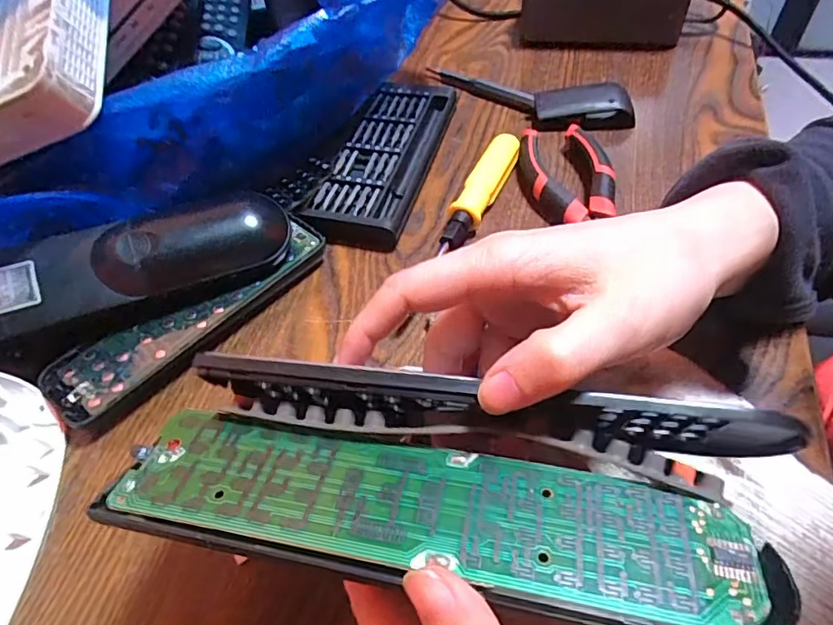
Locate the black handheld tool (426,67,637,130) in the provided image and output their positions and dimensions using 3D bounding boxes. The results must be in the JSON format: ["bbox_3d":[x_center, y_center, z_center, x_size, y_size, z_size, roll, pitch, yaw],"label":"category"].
[{"bbox_3d":[0.082,-0.167,0.396,0.154,0.015,0.050,32,62,26],"label":"black handheld tool"}]

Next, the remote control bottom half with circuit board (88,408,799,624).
[{"bbox_3d":[0.001,0.057,0.155,0.186,0.010,0.043,6,52,11],"label":"remote control bottom half with circuit board"}]

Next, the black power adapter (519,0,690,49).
[{"bbox_3d":[0.156,-0.258,0.445,0.131,0.059,0.049,9,54,12],"label":"black power adapter"}]

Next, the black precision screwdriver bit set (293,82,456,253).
[{"bbox_3d":[-0.024,-0.104,0.359,0.062,0.024,0.152,11,53,12],"label":"black precision screwdriver bit set"}]

